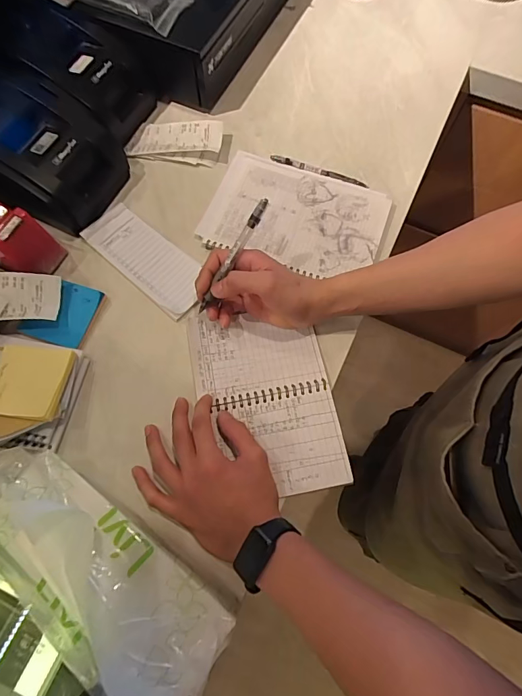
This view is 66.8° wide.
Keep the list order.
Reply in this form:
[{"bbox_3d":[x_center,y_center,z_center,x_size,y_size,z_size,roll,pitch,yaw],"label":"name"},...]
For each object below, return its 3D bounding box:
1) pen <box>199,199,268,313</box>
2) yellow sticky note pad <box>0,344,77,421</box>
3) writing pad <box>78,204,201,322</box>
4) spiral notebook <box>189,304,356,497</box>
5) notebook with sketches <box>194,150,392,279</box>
[{"bbox_3d":[-0.031,-0.095,0.417,0.009,0.011,0.136,38,109,13],"label":"pen"},{"bbox_3d":[-0.242,0.034,0.412,0.077,0.007,0.077,8,59,-1],"label":"yellow sticky note pad"},{"bbox_3d":[-0.140,-0.112,0.493,0.173,0.011,0.069,40,75,14],"label":"writing pad"},{"bbox_3d":[0.004,0.054,0.432,0.141,0.011,0.201,-10,70,-4],"label":"spiral notebook"},{"bbox_3d":[0.046,-0.170,0.513,0.221,0.006,0.145,19,71,7],"label":"notebook with sketches"}]

